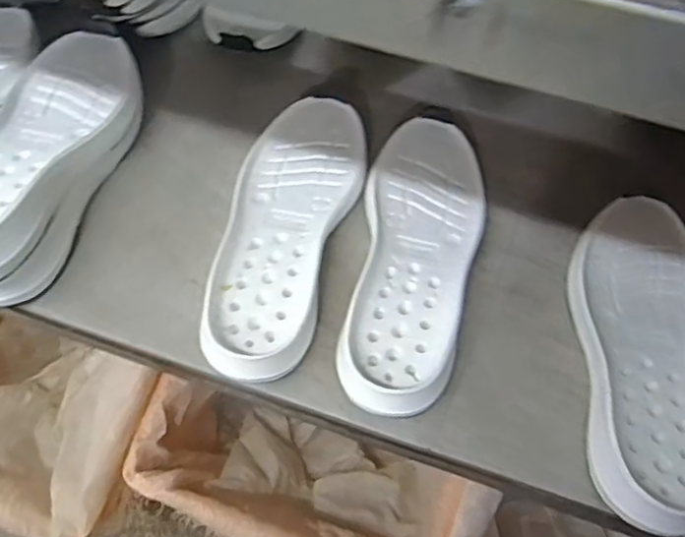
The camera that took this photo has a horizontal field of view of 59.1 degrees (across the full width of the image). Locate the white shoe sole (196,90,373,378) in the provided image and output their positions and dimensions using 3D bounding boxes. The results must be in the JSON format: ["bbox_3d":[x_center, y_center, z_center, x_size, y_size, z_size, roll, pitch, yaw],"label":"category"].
[{"bbox_3d":[-0.046,-0.038,0.524,0.112,0.040,0.284,9,61,2],"label":"white shoe sole"}]

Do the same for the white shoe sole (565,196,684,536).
[{"bbox_3d":[0.233,0.061,0.478,0.102,0.044,0.272,12,61,4],"label":"white shoe sole"}]

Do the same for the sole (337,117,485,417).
[{"bbox_3d":[0.063,-0.015,0.515,0.107,0.038,0.284,9,61,2],"label":"sole"}]

